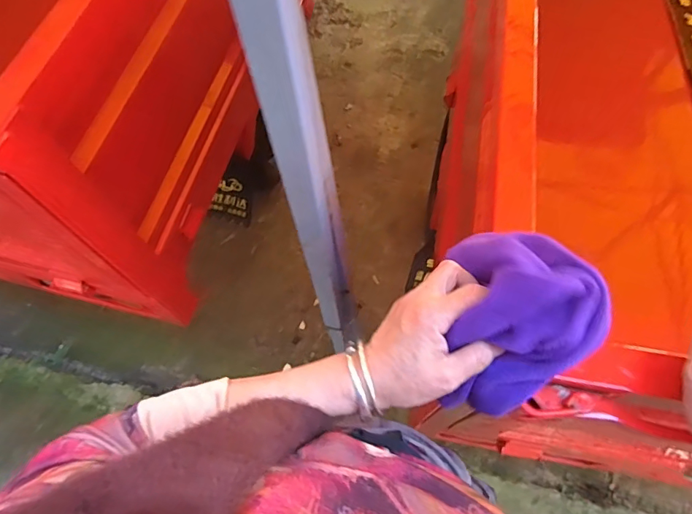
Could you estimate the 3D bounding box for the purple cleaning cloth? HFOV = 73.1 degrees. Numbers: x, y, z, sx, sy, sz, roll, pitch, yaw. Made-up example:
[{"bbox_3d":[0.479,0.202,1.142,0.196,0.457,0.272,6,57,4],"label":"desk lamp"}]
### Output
[{"bbox_3d":[0.137,0.048,0.363,0.101,0.109,0.136,10,70,5],"label":"purple cleaning cloth"}]

